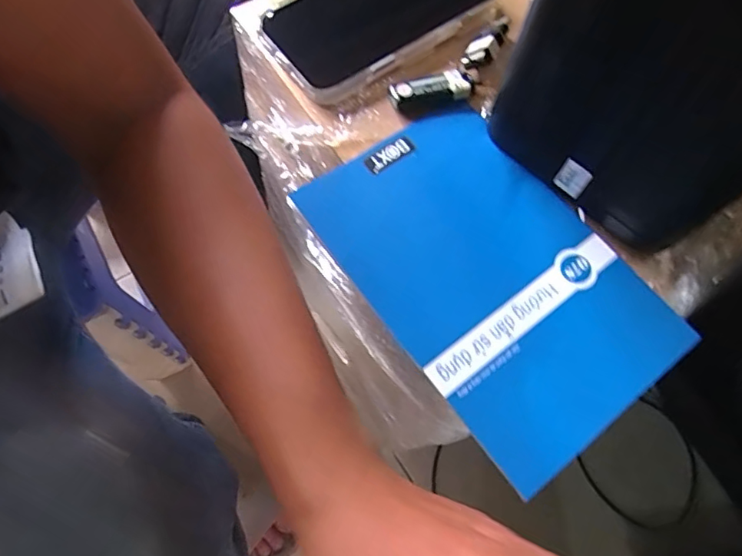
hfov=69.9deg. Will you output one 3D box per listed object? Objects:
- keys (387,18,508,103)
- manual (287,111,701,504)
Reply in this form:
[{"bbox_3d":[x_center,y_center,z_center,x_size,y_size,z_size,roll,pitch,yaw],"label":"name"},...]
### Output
[{"bbox_3d":[0.062,-0.141,0.351,0.103,0.012,0.033,-37,76,-16],"label":"keys"},{"bbox_3d":[0.068,-0.006,0.310,0.137,0.006,0.205,-35,75,-16],"label":"manual"}]

